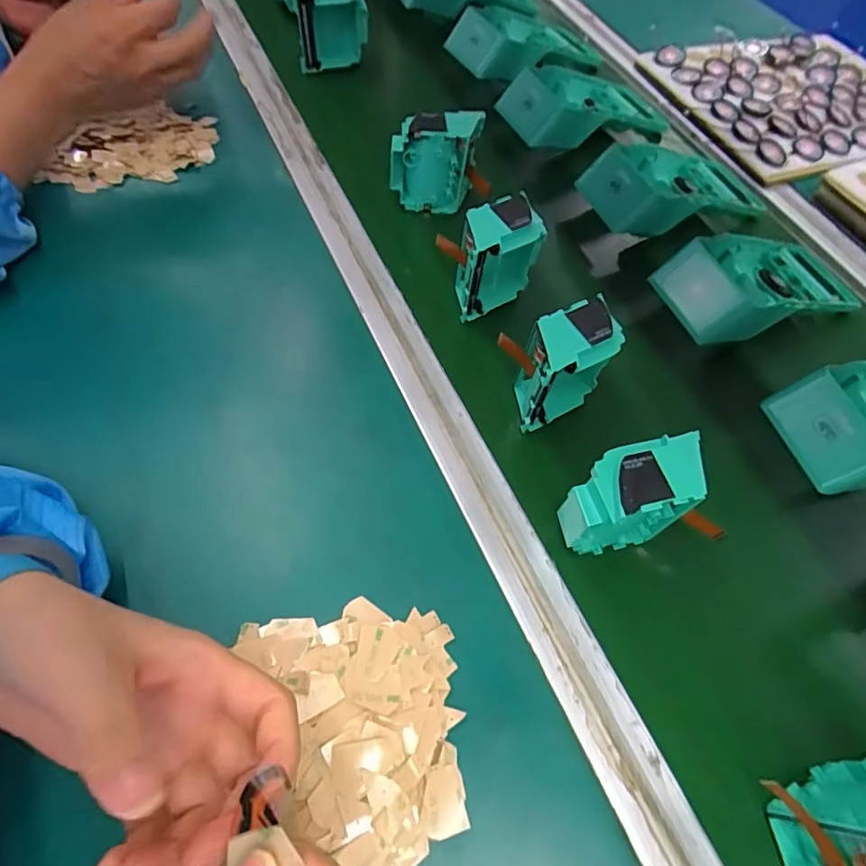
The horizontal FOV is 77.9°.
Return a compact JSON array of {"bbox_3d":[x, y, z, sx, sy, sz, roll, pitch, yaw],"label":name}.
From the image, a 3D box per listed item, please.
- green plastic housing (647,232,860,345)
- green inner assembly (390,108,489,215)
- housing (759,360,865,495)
[{"bbox_3d":[0.284,-0.128,0.459,0.189,0.053,0.093,-15,64,-15],"label":"green plastic housing"},{"bbox_3d":[0.006,-0.237,0.476,0.085,0.076,0.038,-11,63,-14],"label":"green inner assembly"},{"bbox_3d":[0.337,-0.013,0.391,0.181,0.058,0.086,-11,62,-13],"label":"housing"}]

